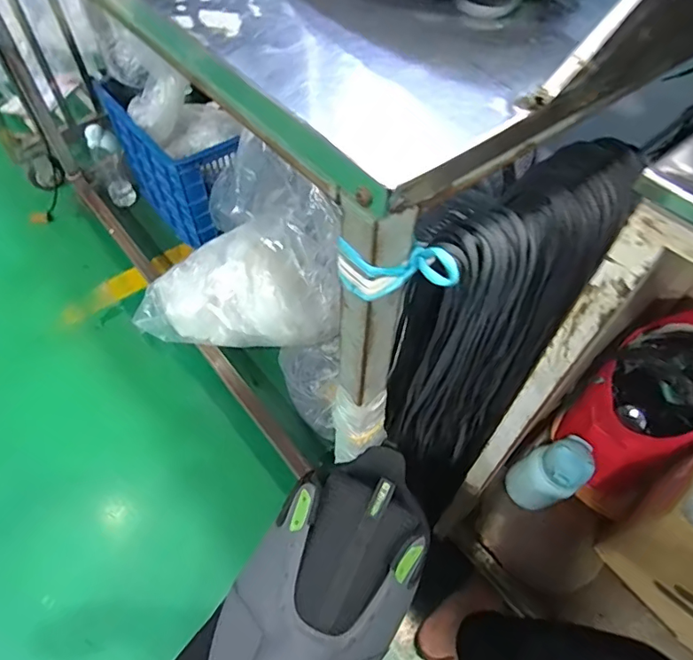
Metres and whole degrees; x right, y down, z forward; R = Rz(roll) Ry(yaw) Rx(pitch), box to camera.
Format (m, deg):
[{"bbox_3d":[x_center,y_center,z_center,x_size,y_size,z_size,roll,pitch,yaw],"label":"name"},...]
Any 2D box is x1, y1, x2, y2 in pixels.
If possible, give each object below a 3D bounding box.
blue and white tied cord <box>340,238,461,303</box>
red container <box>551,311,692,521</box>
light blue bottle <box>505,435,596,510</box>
[{"bbox_3d":[0.029,-0.035,0.288,0.067,0.035,0.025,9,55,6],"label":"blue and white tied cord"},{"bbox_3d":[0.470,0.137,0.797,0.253,0.301,0.166,-36,62,-23],"label":"red container"},{"bbox_3d":[0.316,0.234,0.797,0.083,0.194,0.070,3,54,2],"label":"light blue bottle"}]

